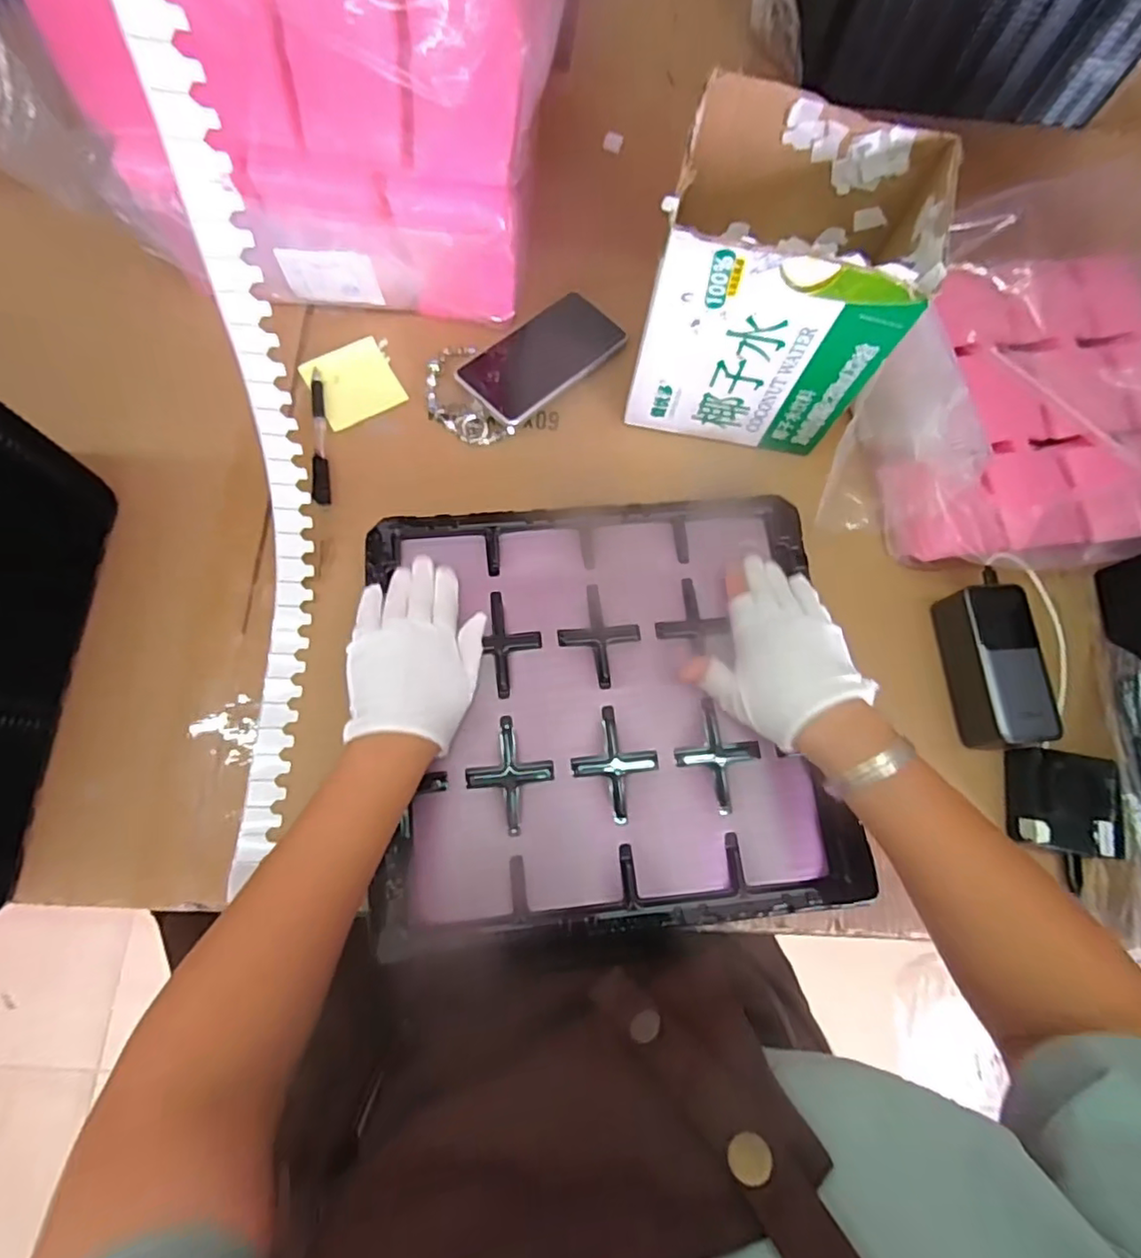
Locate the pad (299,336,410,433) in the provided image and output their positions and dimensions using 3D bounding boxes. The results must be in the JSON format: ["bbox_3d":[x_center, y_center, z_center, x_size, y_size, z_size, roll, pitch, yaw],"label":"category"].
[{"bbox_3d":[-0.202,-0.230,0.584,0.076,0.004,0.077,-29,80,-14],"label":"pad"}]

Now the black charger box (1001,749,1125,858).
[{"bbox_3d":[0.402,0.141,0.506,0.076,0.030,0.077,11,75,-2],"label":"black charger box"}]

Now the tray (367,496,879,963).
[{"bbox_3d":[0.032,0.056,0.495,0.349,0.027,0.330,-5,72,-3],"label":"tray"}]

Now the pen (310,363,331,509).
[{"bbox_3d":[-0.229,-0.175,0.568,0.014,0.012,0.136,-7,76,-6],"label":"pen"}]

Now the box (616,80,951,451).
[{"bbox_3d":[0.162,-0.273,0.511,0.190,0.198,0.145,11,72,0],"label":"box"}]

